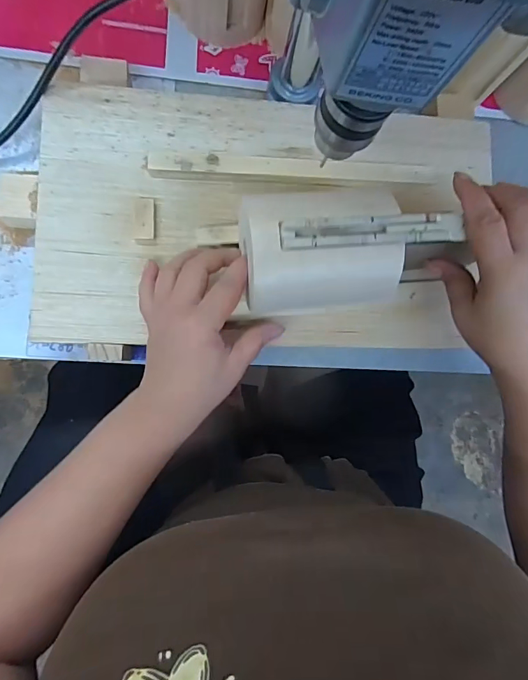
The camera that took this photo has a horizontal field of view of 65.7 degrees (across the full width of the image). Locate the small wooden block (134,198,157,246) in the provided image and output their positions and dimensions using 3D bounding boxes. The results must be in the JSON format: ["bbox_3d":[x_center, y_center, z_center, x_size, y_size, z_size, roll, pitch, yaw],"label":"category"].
[{"bbox_3d":[-0.095,-0.095,0.325,0.016,0.009,0.036,-2,85,-8],"label":"small wooden block"}]

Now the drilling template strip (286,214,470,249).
[{"bbox_3d":[0.070,-0.070,0.261,0.120,0.004,0.018,-5,86,-8],"label":"drilling template strip"}]

